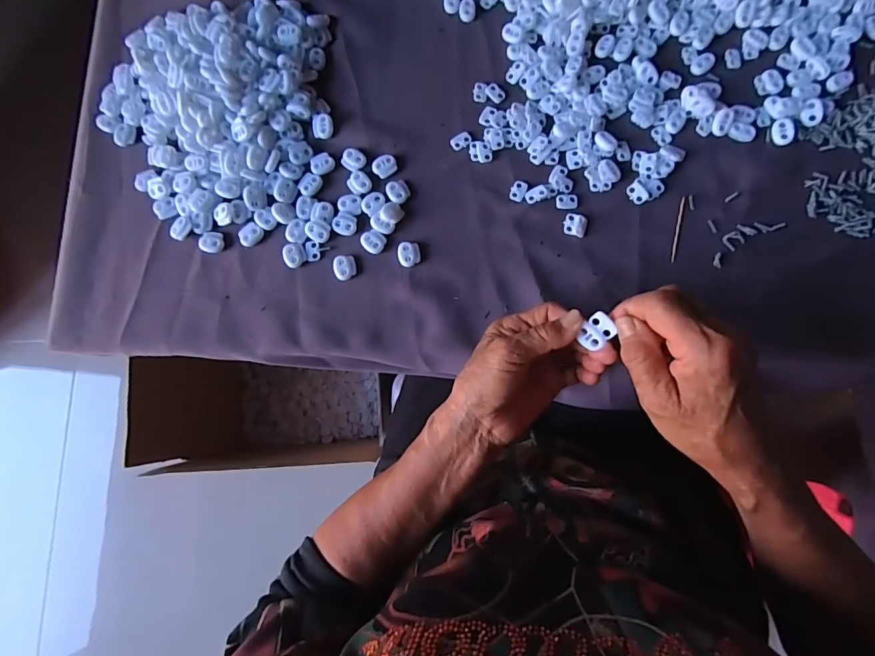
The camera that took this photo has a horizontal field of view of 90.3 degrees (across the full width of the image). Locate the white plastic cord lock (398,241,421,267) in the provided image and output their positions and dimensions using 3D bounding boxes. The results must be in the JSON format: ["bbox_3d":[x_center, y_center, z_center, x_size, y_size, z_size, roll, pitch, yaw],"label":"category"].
[{"bbox_3d":[-0.025,-0.065,0.383,0.019,0.005,0.021,-15,82,2],"label":"white plastic cord lock"}]

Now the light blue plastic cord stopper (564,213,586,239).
[{"bbox_3d":[0.119,-0.090,0.376,0.019,0.004,0.020,16,84,6],"label":"light blue plastic cord stopper"}]

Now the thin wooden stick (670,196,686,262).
[{"bbox_3d":[0.207,-0.085,0.373,0.004,0.004,0.059,13,83,5],"label":"thin wooden stick"}]

